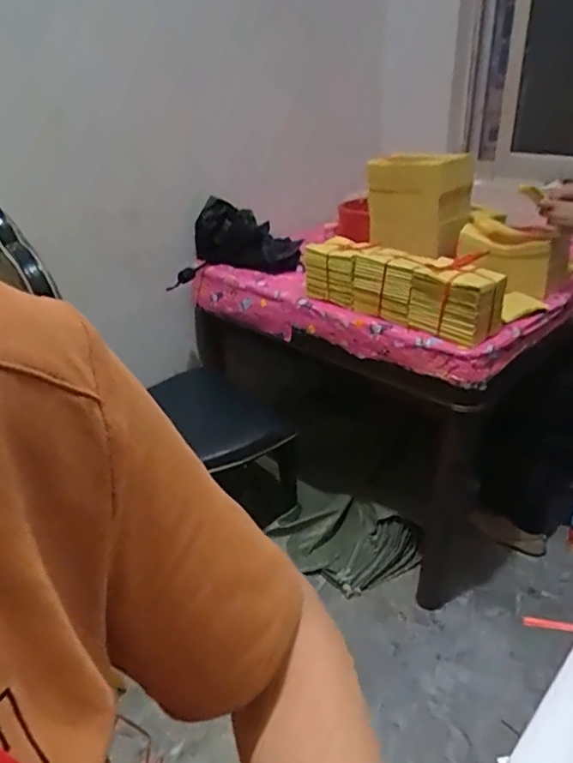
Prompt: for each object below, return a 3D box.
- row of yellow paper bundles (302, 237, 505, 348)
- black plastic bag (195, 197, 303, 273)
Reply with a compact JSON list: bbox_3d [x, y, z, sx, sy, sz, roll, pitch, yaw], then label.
[{"bbox_3d":[0.257,-0.229,1.364,0.137,0.146,0.542,-24,35,-35],"label":"row of yellow paper bundles"},{"bbox_3d":[-0.116,-0.430,1.735,0.315,0.184,0.107,8,29,18],"label":"black plastic bag"}]

